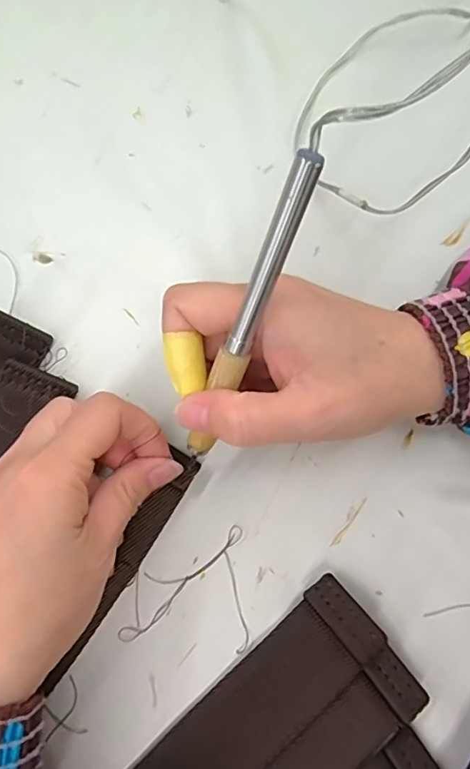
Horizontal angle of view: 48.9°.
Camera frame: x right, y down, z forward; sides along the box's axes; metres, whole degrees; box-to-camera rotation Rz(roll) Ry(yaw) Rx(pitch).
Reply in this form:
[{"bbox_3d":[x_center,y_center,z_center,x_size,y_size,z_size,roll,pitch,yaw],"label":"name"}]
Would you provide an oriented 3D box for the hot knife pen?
[{"bbox_3d":[0.004,-0.020,0.185,0.010,0.005,0.123,26,123,6],"label":"hot knife pen"}]

